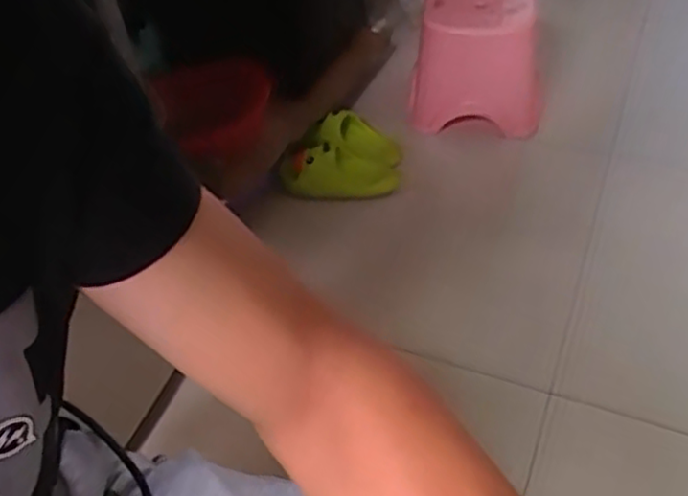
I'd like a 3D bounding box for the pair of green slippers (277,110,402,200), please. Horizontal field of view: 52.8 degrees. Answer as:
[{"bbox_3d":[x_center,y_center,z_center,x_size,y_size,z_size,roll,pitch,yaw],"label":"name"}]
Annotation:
[{"bbox_3d":[-0.005,-0.190,1.396,0.233,0.085,0.189,-1,44,5],"label":"pair of green slippers"}]

